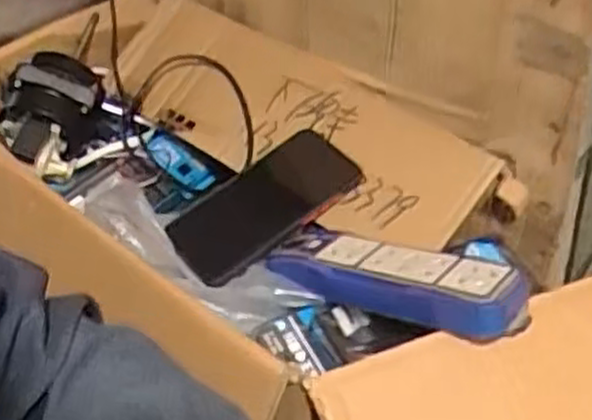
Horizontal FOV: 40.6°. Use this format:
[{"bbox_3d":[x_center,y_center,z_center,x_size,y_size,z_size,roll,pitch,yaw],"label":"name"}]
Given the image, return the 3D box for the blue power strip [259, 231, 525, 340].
[{"bbox_3d":[0.069,0.050,0.584,0.192,0.031,0.055,11,42,34],"label":"blue power strip"}]

